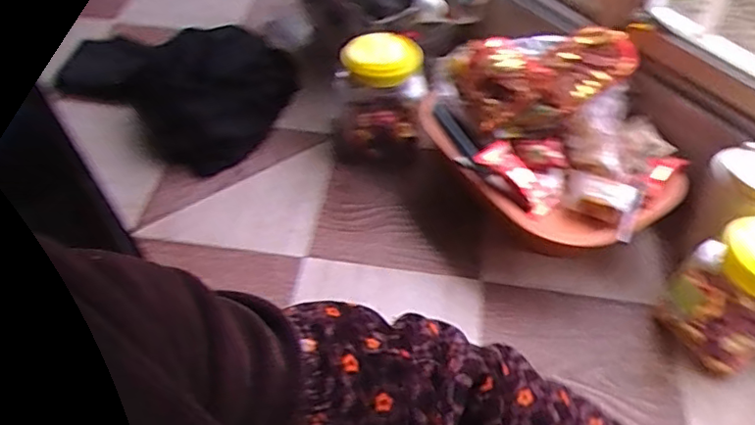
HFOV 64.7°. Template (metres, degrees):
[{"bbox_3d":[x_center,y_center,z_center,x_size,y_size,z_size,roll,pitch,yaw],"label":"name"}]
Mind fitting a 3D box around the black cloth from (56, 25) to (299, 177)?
[{"bbox_3d":[-0.289,-0.212,0.871,0.345,0.106,0.222,30,56,22],"label":"black cloth"}]

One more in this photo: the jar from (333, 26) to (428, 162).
[{"bbox_3d":[0.002,-0.147,0.793,0.106,0.153,0.088,-10,51,-9],"label":"jar"}]

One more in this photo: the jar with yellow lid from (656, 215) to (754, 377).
[{"bbox_3d":[0.365,0.083,0.601,0.085,0.147,0.106,-21,54,-18],"label":"jar with yellow lid"}]

